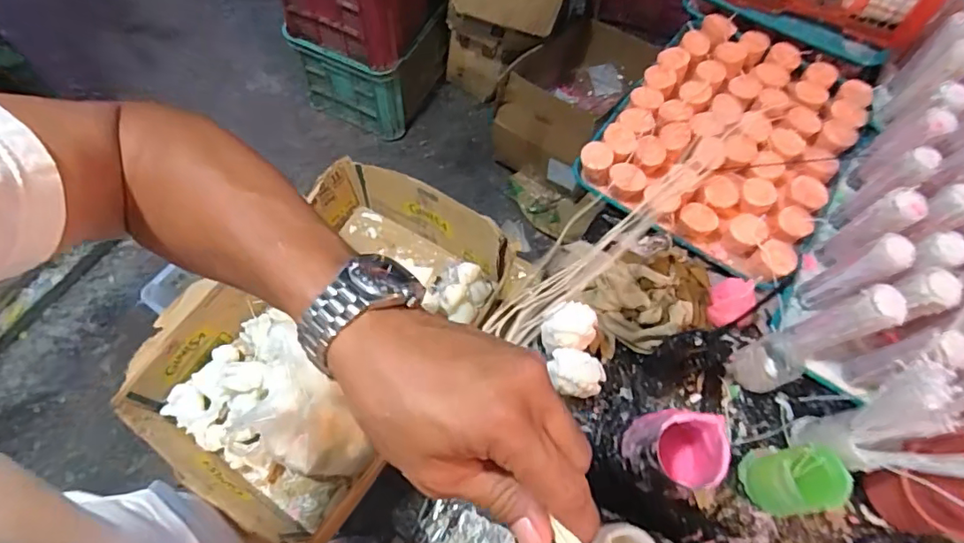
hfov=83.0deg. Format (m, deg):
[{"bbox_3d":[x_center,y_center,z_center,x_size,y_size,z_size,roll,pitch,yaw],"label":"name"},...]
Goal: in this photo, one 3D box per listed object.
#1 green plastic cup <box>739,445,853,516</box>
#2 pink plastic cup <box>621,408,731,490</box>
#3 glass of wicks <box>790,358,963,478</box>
[{"bbox_3d":[0.355,0.243,0.636,0.086,0.095,0.075,-6,65,-6],"label":"green plastic cup"},{"bbox_3d":[0.223,0.208,0.639,0.098,0.112,0.095,-7,65,-7],"label":"pink plastic cup"},{"bbox_3d":[0.448,0.183,0.599,0.123,0.231,0.080,23,66,8],"label":"glass of wicks"}]

